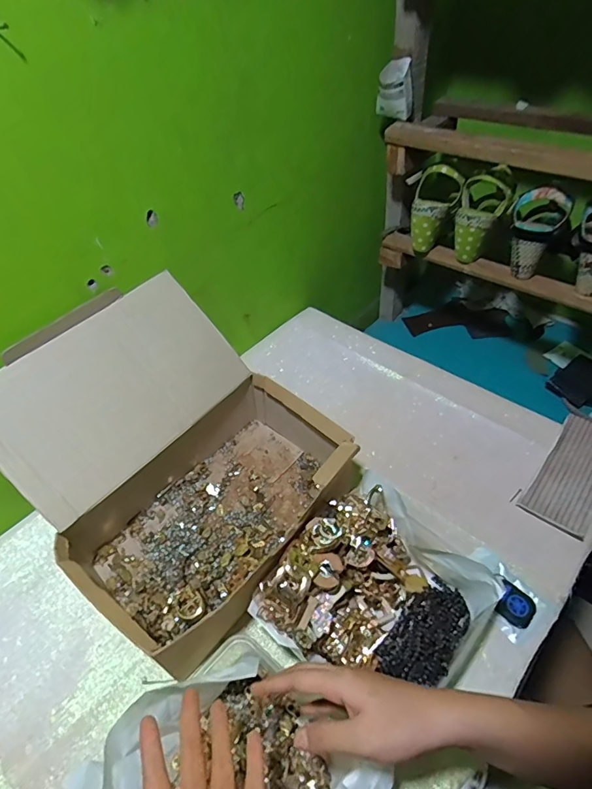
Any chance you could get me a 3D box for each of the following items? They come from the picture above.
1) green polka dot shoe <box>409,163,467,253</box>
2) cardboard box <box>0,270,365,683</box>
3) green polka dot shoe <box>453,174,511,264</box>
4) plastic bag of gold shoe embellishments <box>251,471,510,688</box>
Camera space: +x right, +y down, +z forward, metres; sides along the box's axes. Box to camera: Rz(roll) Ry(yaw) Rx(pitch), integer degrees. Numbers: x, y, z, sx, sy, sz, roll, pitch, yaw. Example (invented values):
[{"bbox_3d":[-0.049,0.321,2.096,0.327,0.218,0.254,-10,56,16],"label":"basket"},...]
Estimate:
[{"bbox_3d":[0.238,-0.332,0.823,0.087,0.142,0.073,27,25,26],"label":"green polka dot shoe"},{"bbox_3d":[-0.149,0.072,0.572,0.350,0.218,0.335,31,57,28],"label":"cardboard box"},{"bbox_3d":[0.316,-0.302,0.782,0.079,0.126,0.080,12,48,16],"label":"green polka dot shoe"},{"bbox_3d":[0.086,0.222,0.500,0.199,0.090,0.210,35,59,30],"label":"plastic bag of gold shoe embellishments"}]

